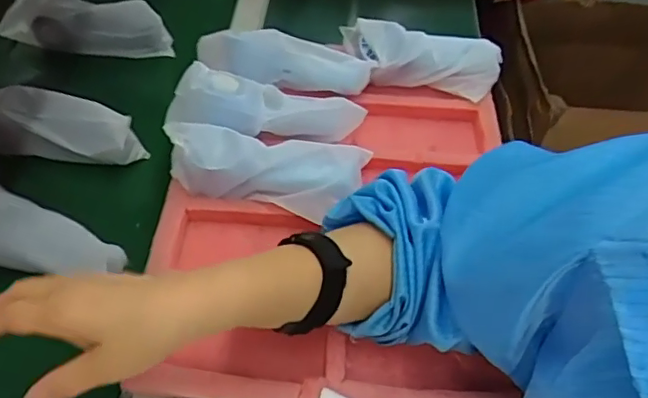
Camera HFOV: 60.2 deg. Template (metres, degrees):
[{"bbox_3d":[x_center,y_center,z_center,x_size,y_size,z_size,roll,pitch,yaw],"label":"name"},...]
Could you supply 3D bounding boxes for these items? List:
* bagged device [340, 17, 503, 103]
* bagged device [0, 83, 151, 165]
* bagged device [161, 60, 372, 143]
[{"bbox_3d":[0.112,-0.166,0.642,0.182,0.055,0.071,11,52,6],"label":"bagged device"},{"bbox_3d":[-0.293,-0.080,0.592,0.196,0.054,0.068,12,53,7],"label":"bagged device"},{"bbox_3d":[-0.057,-0.097,0.568,0.183,0.045,0.068,7,51,-14],"label":"bagged device"}]

